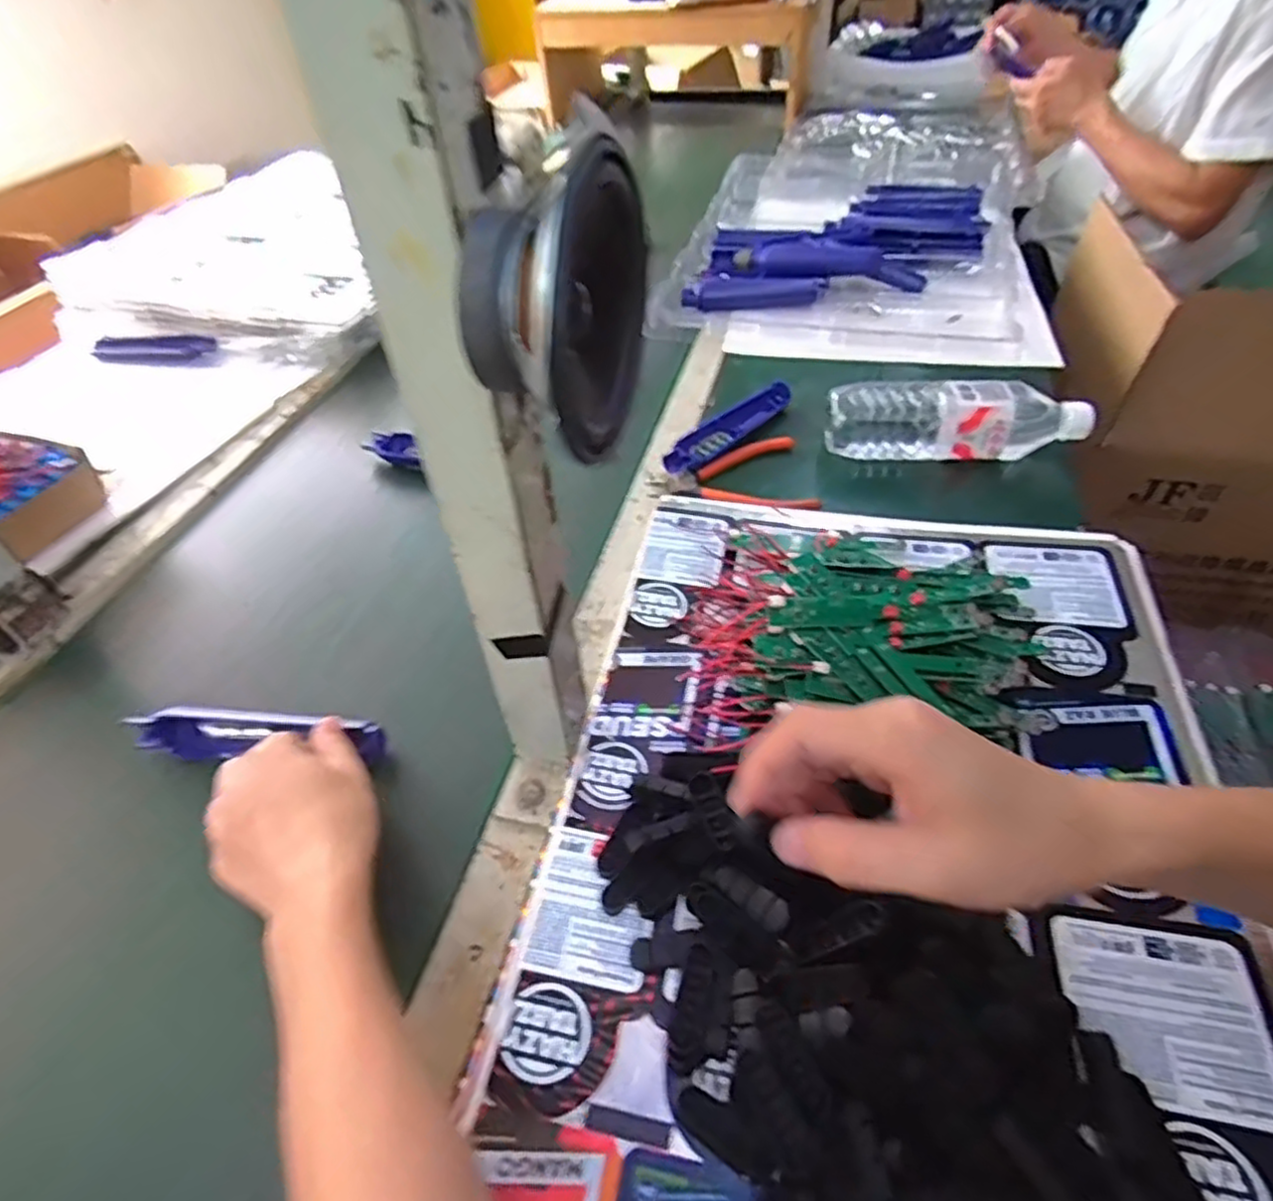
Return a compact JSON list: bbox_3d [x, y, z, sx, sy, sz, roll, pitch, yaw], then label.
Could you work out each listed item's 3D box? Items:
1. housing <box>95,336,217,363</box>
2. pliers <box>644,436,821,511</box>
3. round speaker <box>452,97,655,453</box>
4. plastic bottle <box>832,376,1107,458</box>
[{"bbox_3d":[-0.607,-0.318,0.883,0.172,0.017,0.049,8,46,11],"label":"housing"},{"bbox_3d":[0.085,-0.110,0.651,0.145,0.015,0.113,-6,45,-2],"label":"pliers"},{"bbox_3d":[-0.028,-0.100,0.239,0.045,0.085,0.097,12,47,15],"label":"round speaker"},{"bbox_3d":[0.293,-0.168,0.643,0.224,0.051,0.058,1,45,5],"label":"plastic bottle"}]

